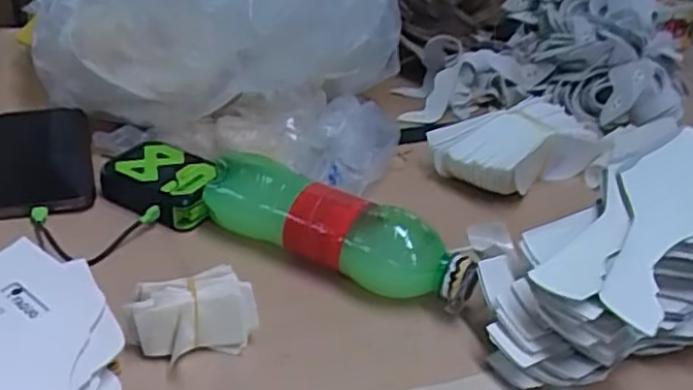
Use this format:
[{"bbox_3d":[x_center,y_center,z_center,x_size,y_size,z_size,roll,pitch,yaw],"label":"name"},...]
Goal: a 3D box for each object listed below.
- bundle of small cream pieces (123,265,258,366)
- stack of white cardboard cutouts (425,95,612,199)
[{"bbox_3d":[-0.094,0.074,0.416,0.074,0.041,0.044,-7,33,-21],"label":"bundle of small cream pieces"},{"bbox_3d":[0.160,-0.041,0.628,0.168,0.060,0.083,-13,35,-28],"label":"stack of white cardboard cutouts"}]

